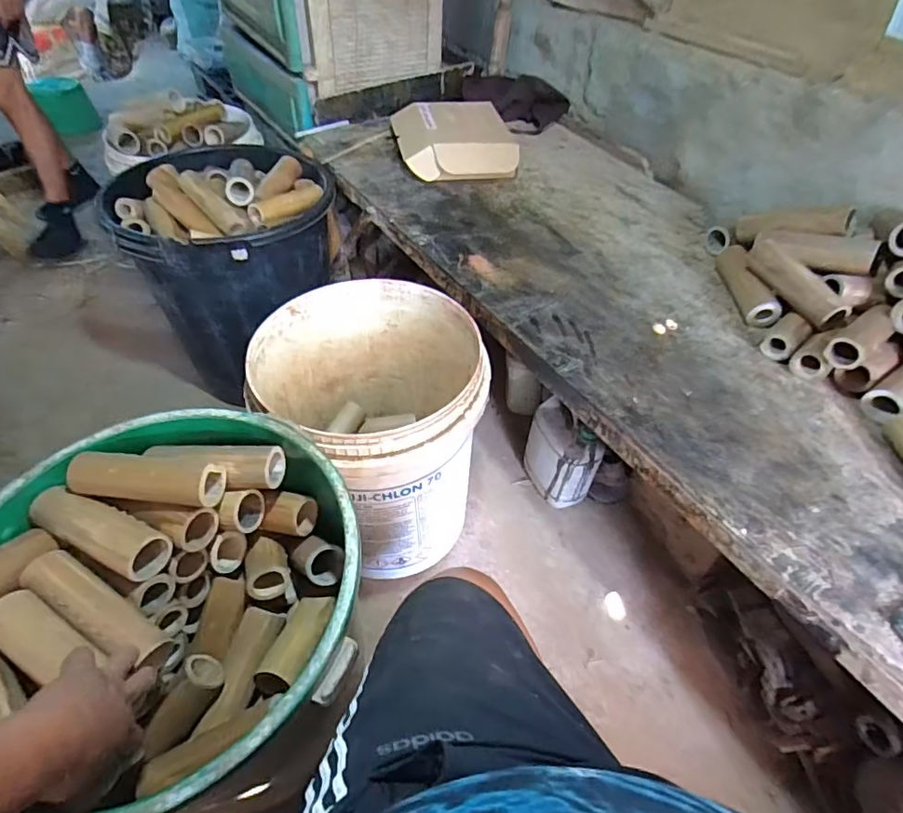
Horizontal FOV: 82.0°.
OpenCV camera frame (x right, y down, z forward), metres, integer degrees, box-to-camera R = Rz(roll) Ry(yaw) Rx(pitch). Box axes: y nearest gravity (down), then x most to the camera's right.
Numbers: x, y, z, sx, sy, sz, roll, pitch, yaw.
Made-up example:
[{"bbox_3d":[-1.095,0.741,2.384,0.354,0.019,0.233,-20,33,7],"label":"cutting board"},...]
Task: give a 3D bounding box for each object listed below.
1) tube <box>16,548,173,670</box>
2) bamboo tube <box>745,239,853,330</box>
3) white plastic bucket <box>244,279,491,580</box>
[{"bbox_3d":[-0.394,0.229,0.581,0.189,0.051,0.048,33,52,6],"label":"tube"},{"bbox_3d":[0.563,-0.207,0.853,0.047,0.050,0.191,-9,49,-13],"label":"bamboo tube"},{"bbox_3d":[-0.141,0.047,1.032,0.370,0.463,0.388,2,47,-3],"label":"white plastic bucket"}]

